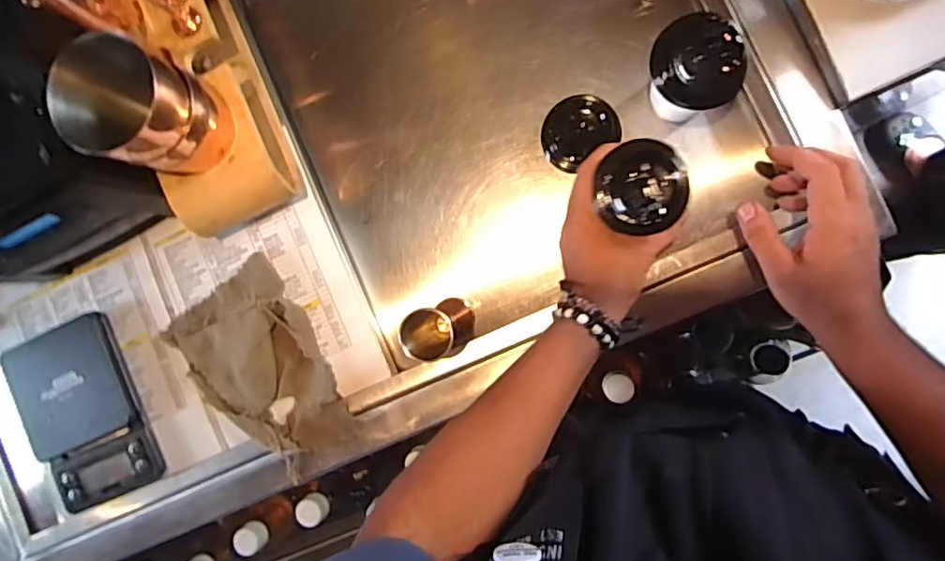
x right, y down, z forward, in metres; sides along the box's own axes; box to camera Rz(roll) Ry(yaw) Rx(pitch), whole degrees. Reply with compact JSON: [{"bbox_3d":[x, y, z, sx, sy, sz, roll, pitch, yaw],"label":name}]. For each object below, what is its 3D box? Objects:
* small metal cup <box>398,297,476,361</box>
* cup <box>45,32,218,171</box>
[{"bbox_3d":[-0.027,0.044,0.551,0.046,0.124,0.051,-32,85,9],"label":"small metal cup"},{"bbox_3d":[-0.268,-0.137,0.480,0.084,0.100,0.085,0,91,10],"label":"cup"}]

